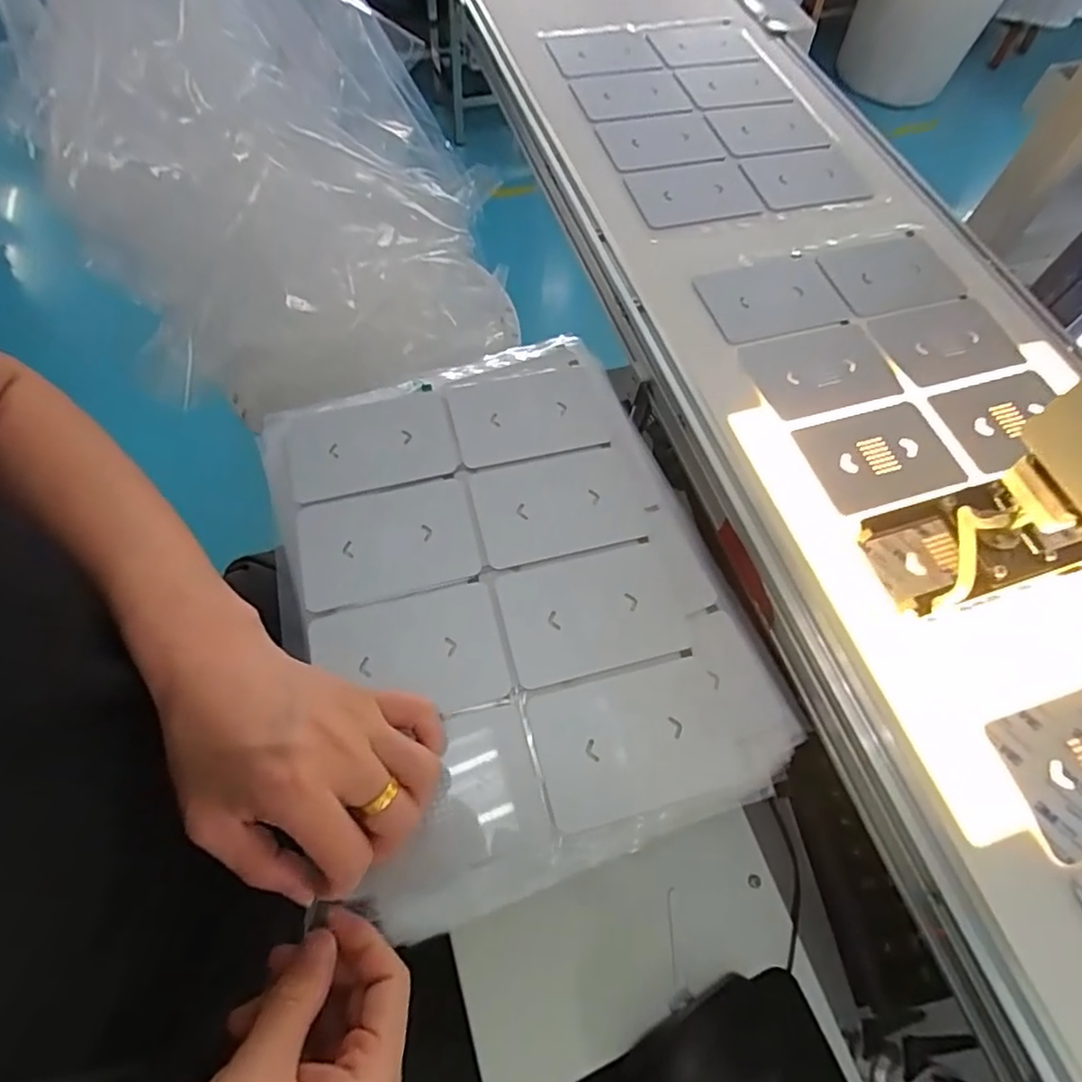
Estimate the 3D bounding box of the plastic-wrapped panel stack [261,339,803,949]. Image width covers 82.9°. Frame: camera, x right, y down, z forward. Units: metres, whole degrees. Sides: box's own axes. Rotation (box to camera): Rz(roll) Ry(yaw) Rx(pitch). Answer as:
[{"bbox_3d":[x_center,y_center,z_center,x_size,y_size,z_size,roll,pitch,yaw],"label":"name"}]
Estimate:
[{"bbox_3d":[-0.024,0.026,0.413,0.258,0.030,0.363,-19,70,-10],"label":"plastic-wrapped panel stack"}]

